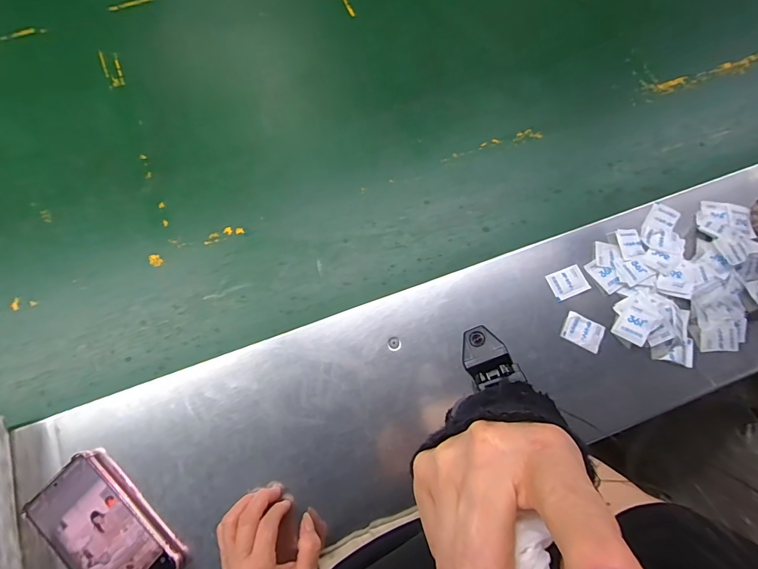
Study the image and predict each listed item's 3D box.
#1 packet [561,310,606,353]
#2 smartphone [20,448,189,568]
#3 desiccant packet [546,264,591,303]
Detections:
[{"bbox_3d":[0.245,0.057,0.465,0.045,0.008,0.034,30,76,8],"label":"packet"},{"bbox_3d":[-0.283,0.258,0.399,0.162,0.016,0.079,42,78,10],"label":"smartphone"},{"bbox_3d":[0.237,-0.003,0.482,0.047,0.006,0.036,-20,75,-5],"label":"desiccant packet"}]

